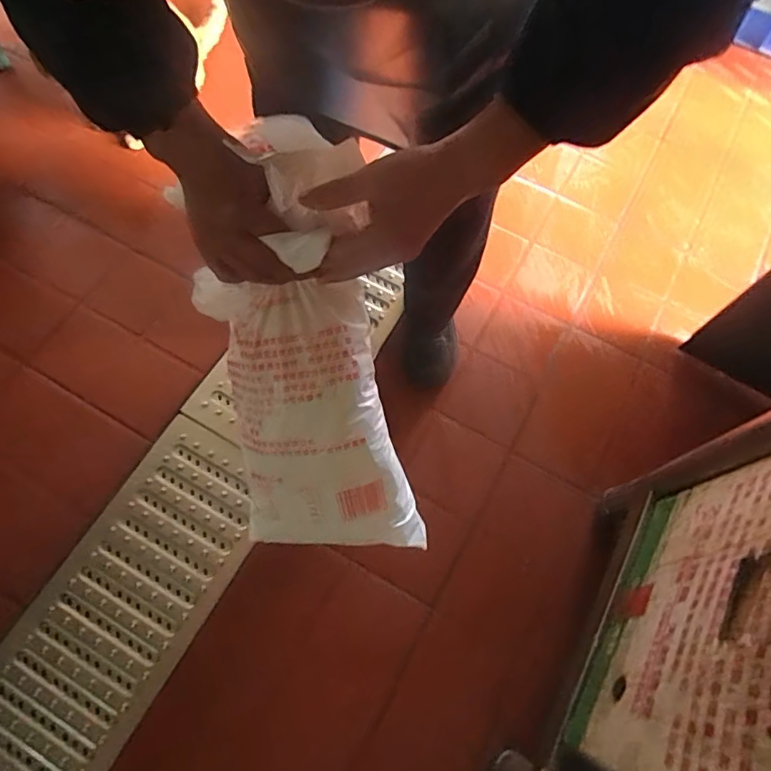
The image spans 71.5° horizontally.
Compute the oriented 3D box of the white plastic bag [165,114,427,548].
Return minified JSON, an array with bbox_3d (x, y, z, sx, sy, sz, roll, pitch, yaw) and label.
[{"bbox_3d":[-0.070,-0.017,0.478,0.163,0.383,0.097,-10,27,-9],"label":"white plastic bag"}]

